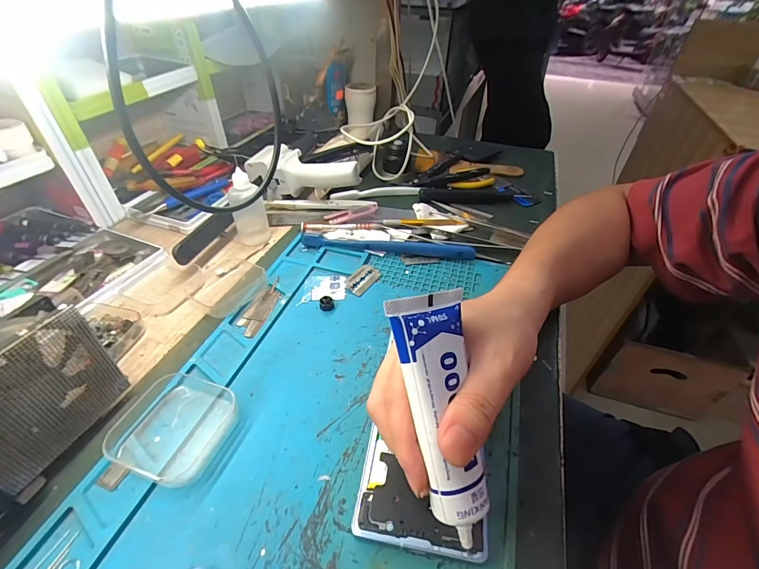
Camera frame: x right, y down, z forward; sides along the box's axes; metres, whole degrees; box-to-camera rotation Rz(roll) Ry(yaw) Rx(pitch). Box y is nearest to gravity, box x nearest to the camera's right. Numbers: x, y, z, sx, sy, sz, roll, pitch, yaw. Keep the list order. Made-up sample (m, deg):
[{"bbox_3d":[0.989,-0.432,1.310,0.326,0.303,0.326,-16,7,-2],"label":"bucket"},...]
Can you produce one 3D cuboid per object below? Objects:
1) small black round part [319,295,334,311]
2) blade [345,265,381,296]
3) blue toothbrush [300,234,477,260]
[{"bbox_3d":[-0.048,0.017,0.324,0.013,0.011,0.010,-5,43,-10],"label":"small black round part"},{"bbox_3d":[-0.017,-0.006,0.355,0.025,0.005,0.041,22,45,19],"label":"blade"},{"bbox_3d":[0.008,-0.041,0.384,0.184,0.015,0.010,5,42,2],"label":"blue toothbrush"}]

